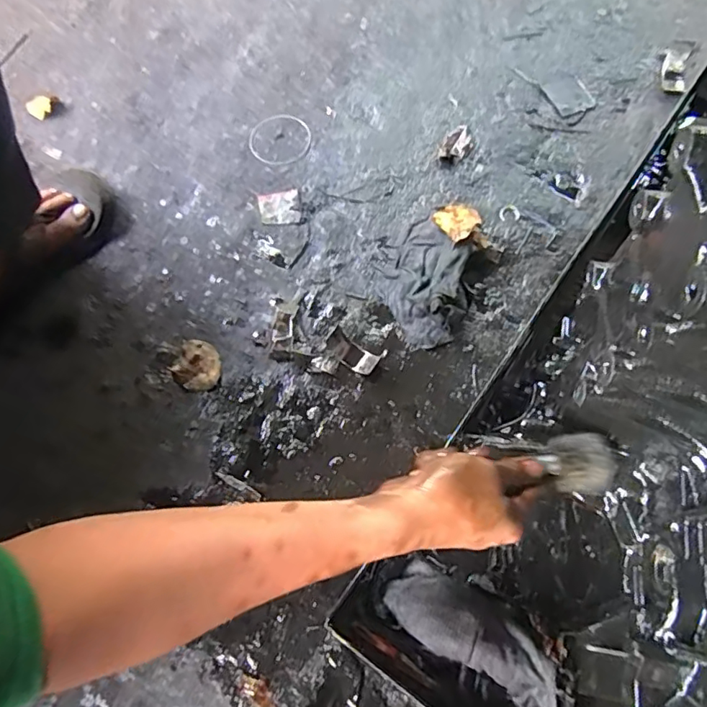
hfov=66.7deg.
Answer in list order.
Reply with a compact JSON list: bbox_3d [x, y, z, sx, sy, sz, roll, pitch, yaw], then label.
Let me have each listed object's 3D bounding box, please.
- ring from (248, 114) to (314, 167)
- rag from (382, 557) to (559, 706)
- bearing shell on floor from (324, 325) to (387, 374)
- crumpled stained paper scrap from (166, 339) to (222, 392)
[{"bbox_3d":[-0.094,-0.271,0.680,0.080,0.004,0.078,-1,69,2],"label":"ring"},{"bbox_3d":[0.098,0.227,0.433,0.148,0.042,0.058,31,73,13],"label":"rag"},{"bbox_3d":[-0.001,-0.002,0.556,0.057,0.017,0.030,29,73,12],"label":"bearing shell on floor"},{"bbox_3d":[-0.164,0.013,0.564,0.054,0.006,0.051,-1,69,2],"label":"crumpled stained paper scrap"}]

